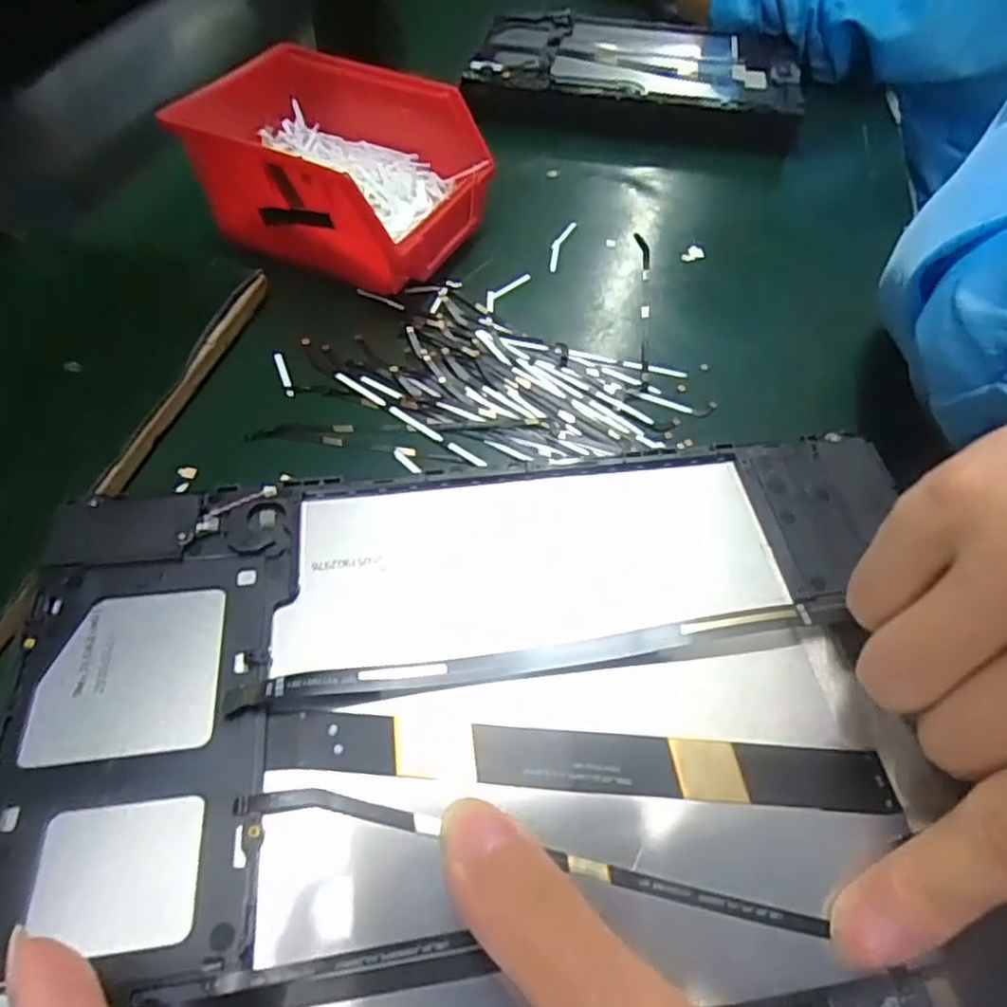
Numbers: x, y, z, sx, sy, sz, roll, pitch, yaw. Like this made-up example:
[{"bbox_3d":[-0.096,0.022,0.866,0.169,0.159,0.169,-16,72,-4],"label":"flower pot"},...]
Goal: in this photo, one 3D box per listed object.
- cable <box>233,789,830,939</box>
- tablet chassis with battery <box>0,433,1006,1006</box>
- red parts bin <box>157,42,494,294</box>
[{"bbox_3d":[0.004,0.075,0.147,0.125,0.004,0.008,11,54,4],"label":"cable"},{"bbox_3d":[0.001,0.051,0.164,0.226,0.012,0.144,-5,54,-6],"label":"tablet chassis with battery"},{"bbox_3d":[-0.096,-0.186,0.386,0.157,0.074,0.106,21,55,13],"label":"red parts bin"}]

